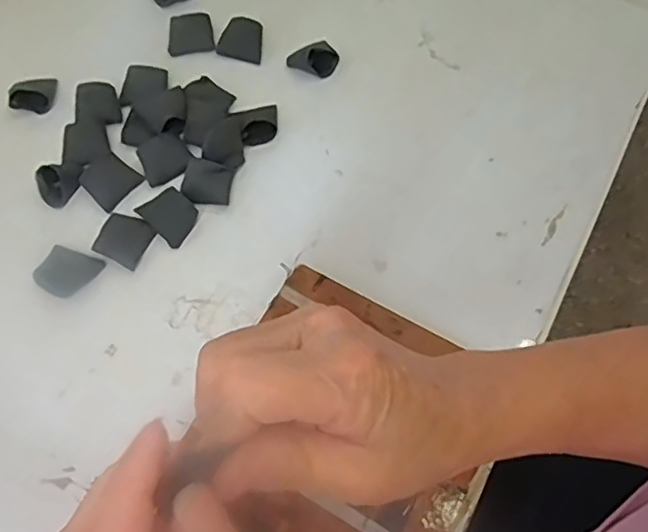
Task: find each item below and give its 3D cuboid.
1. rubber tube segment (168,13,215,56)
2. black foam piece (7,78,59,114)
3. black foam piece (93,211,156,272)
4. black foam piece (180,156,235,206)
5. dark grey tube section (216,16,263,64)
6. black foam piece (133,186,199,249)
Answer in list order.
[{"bbox_3d":[-0.123,-0.214,0.561,0.040,0.013,0.036,-9,65,-2],"label":"rubber tube segment"},{"bbox_3d":[-0.258,-0.155,0.535,0.035,0.019,0.038,-5,65,0],"label":"black foam piece"},{"bbox_3d":[-0.155,-0.021,0.475,0.033,0.015,0.038,23,68,12],"label":"black foam piece"},{"bbox_3d":[-0.095,-0.068,0.494,0.041,0.015,0.037,11,66,7],"label":"black foam piece"},{"bbox_3d":[-0.075,-0.208,0.556,0.041,0.016,0.033,18,67,10],"label":"dark grey tube section"},{"bbox_3d":[-0.120,-0.040,0.478,0.038,0.021,0.033,39,72,18],"label":"black foam piece"}]

